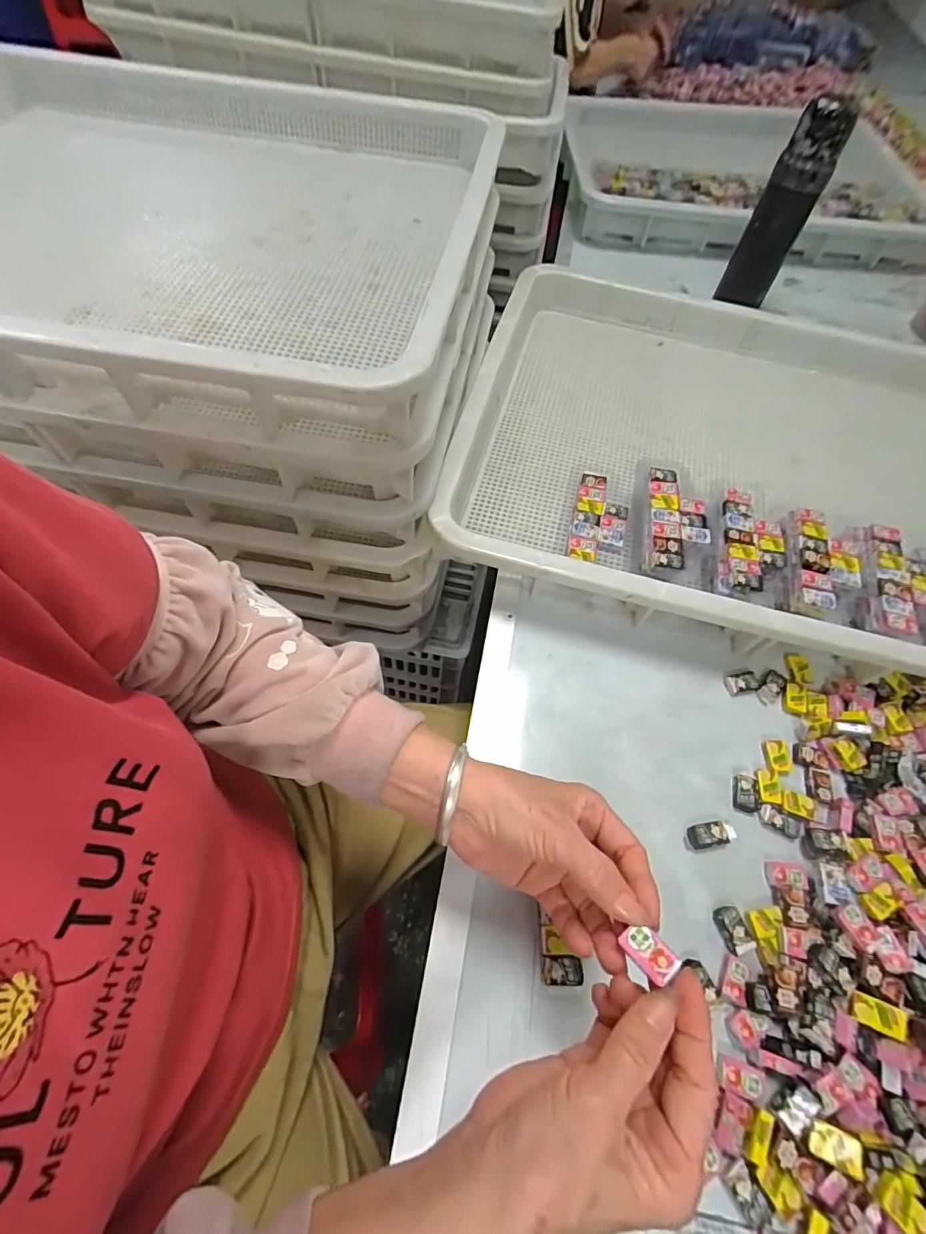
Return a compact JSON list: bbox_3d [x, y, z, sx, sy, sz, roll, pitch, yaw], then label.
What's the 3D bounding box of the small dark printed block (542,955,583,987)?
[{"bbox_3d":[0.066,0.235,0.337,0.027,0.005,0.018,3,60,-3],"label":"small dark printed block"}]

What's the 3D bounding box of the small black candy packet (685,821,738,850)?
[{"bbox_3d":[0.191,0.167,0.388,0.034,0.009,0.017,-7,61,-8],"label":"small black candy packet"}]

